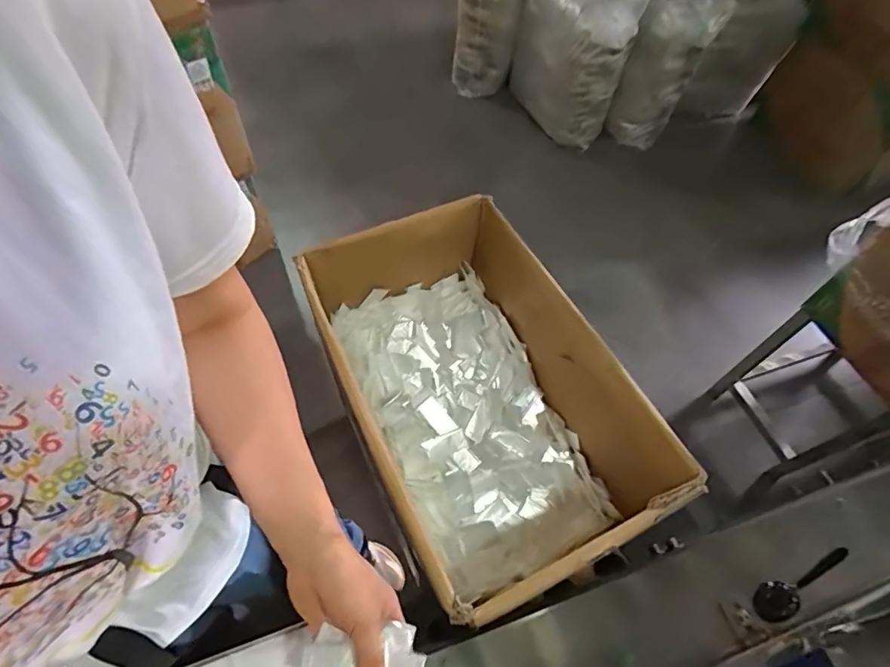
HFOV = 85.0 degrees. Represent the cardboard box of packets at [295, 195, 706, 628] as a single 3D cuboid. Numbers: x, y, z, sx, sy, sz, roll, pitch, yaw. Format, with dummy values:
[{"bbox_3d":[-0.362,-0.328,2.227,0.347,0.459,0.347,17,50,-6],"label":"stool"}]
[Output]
[{"bbox_3d":[0.025,0.073,0.687,0.303,0.232,0.521,-22,61,-16],"label":"cardboard box of packets"}]

